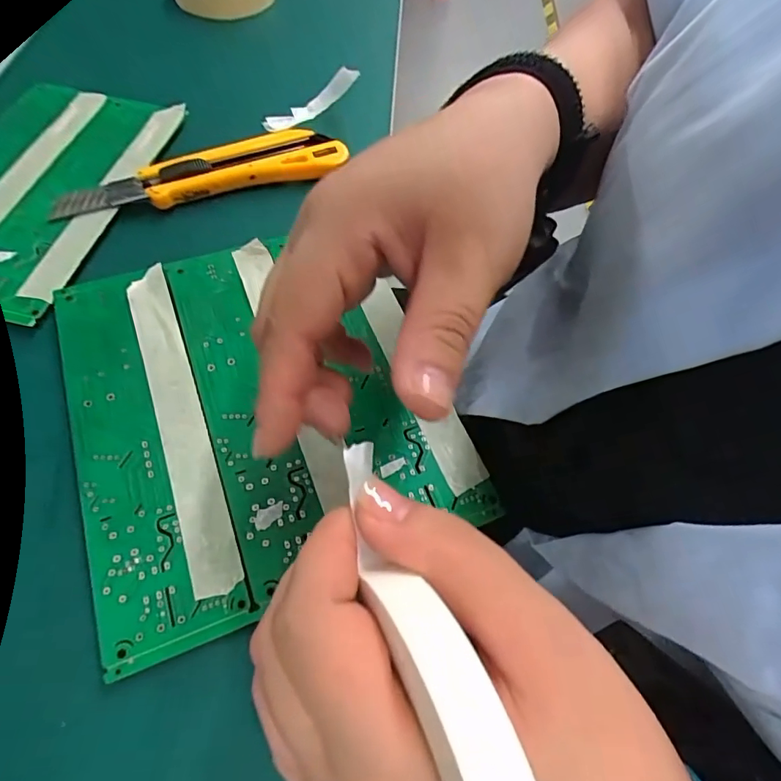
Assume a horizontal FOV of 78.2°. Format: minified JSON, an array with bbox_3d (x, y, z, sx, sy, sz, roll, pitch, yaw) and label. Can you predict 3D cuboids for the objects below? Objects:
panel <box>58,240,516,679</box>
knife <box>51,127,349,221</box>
[{"bbox_3d":[-0.064,0.001,0.236,0.169,0.006,0.190,-18,65,-14],"label":"panel"},{"bbox_3d":[-0.116,-0.136,0.304,0.174,0.011,0.036,-23,65,-15],"label":"knife"}]

